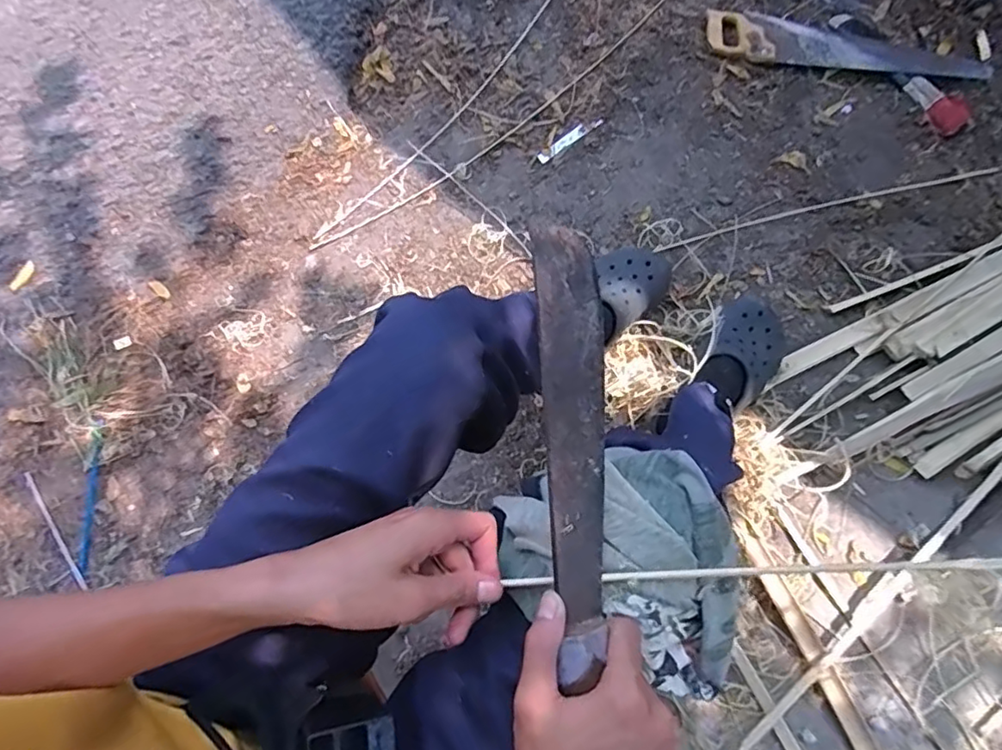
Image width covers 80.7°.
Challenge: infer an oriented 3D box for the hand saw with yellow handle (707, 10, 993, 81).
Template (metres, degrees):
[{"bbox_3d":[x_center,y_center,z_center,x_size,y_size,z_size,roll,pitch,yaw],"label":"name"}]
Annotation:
[{"bbox_3d":[0.660,-0.636,1.143,0.514,0.038,0.117,12,71,4],"label":"hand saw with yellow handle"}]

